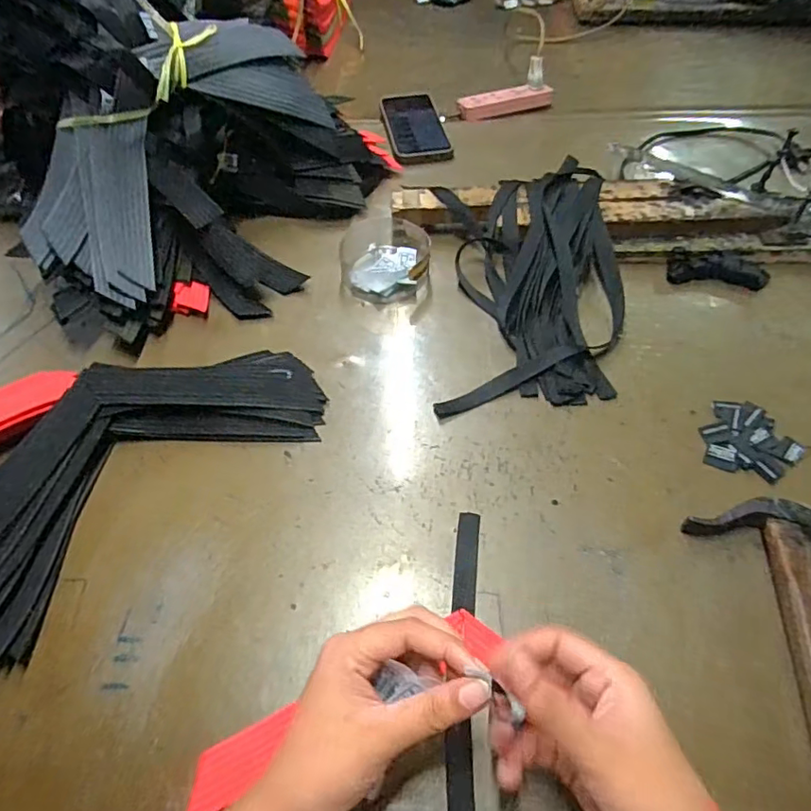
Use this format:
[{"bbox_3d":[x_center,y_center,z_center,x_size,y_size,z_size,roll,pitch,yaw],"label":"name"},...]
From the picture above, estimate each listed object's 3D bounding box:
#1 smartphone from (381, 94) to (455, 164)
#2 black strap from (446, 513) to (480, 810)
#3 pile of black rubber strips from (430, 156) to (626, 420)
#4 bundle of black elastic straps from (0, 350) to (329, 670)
[{"bbox_3d":[0.011,-0.402,0.770,0.081,0.009,0.179,-10,55,-5],"label":"smartphone"},{"bbox_3d":[0.039,0.190,0.362,0.020,0.006,0.249,10,54,-6],"label":"black strap"},{"bbox_3d":[0.130,-0.137,0.556,0.181,0.049,0.305,0,55,2],"label":"pile of black rubber strips"},{"bbox_3d":[-0.232,0.046,0.440,0.341,0.040,0.158,-39,63,-23],"label":"bundle of black elastic straps"}]

